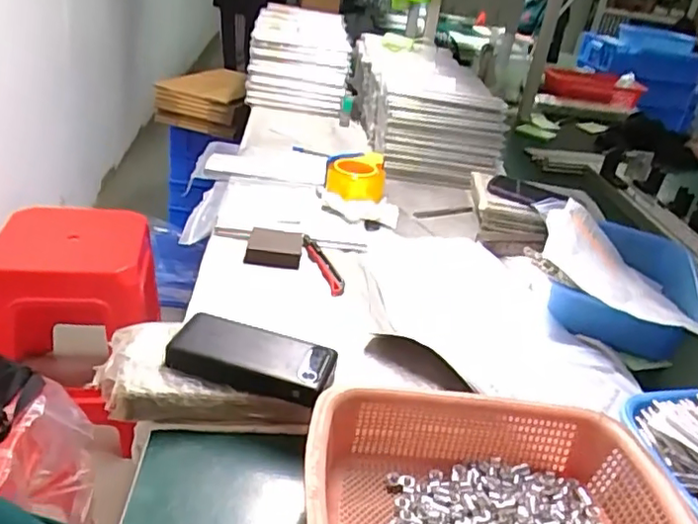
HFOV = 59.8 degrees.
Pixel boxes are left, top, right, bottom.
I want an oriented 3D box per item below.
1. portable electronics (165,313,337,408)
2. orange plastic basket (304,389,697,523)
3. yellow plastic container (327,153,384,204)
[{"bbox_3d":[-0.092,0.092,0.585,0.150,0.025,0.071,14,29,9],"label":"portable electronics"},{"bbox_3d":[0.111,0.200,0.471,0.287,0.075,0.211,6,29,-6],"label":"orange plastic basket"},{"bbox_3d":[0.010,-0.158,1.120,0.102,0.061,0.115,6,29,-5],"label":"yellow plastic container"}]

